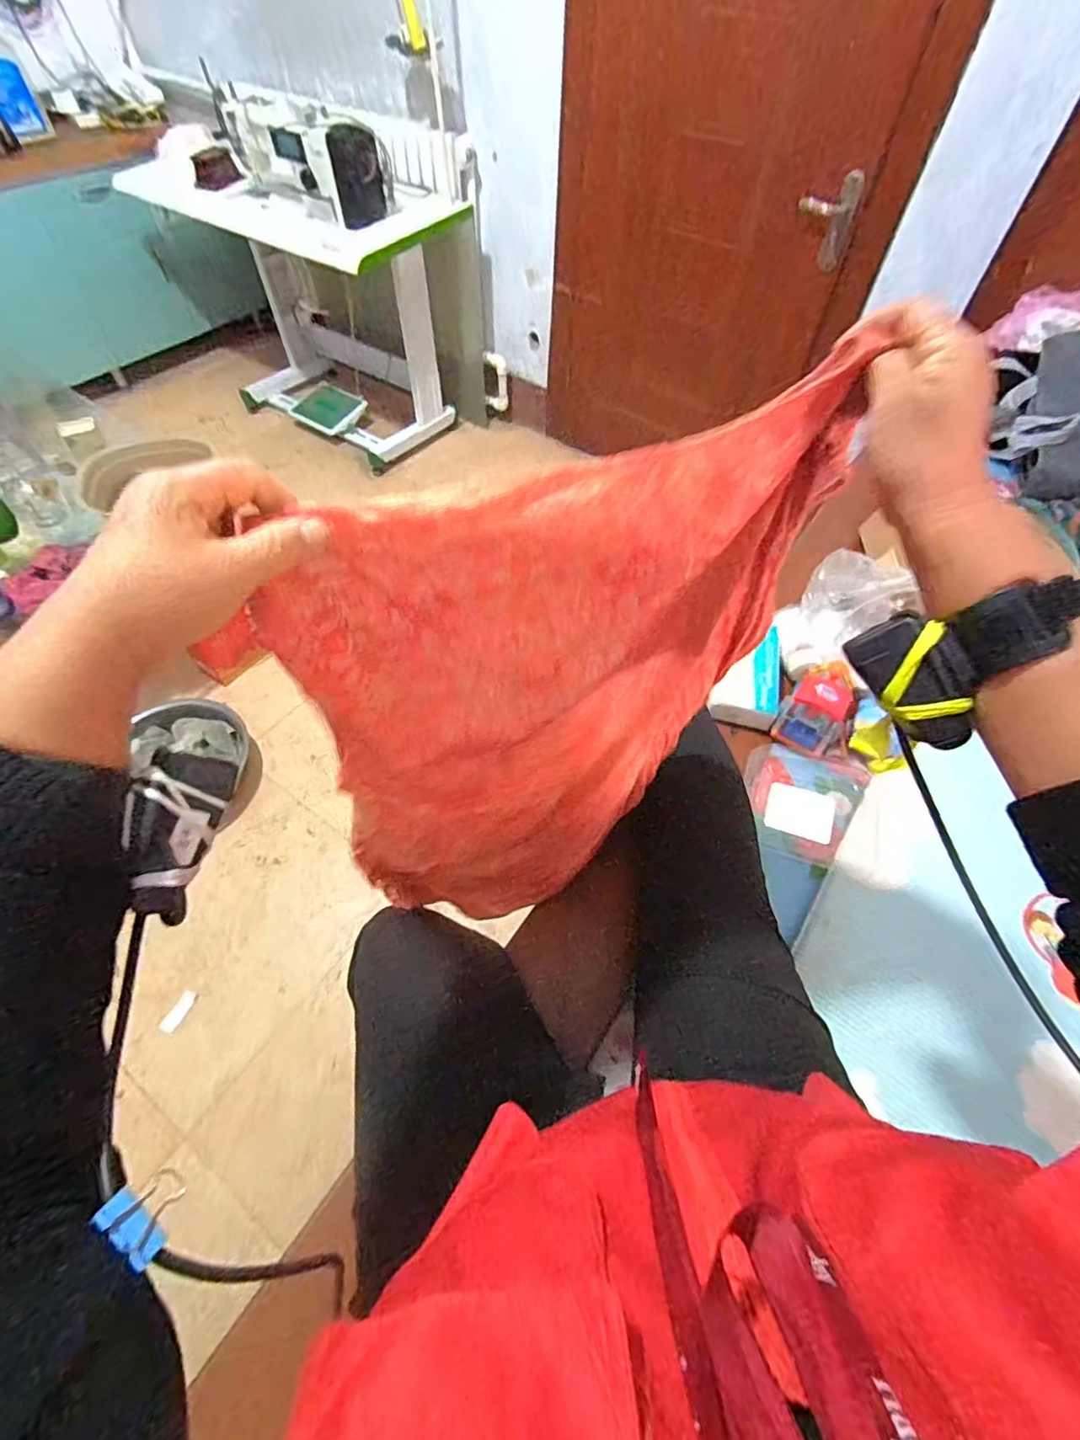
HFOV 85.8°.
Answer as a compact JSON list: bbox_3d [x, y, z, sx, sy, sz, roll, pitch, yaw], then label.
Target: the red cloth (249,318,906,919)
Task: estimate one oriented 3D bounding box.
[{"bbox_3d":[0.024,-0.012,0.474,0.364,0.458,0.095,-24,60,-18],"label":"red cloth"}]

